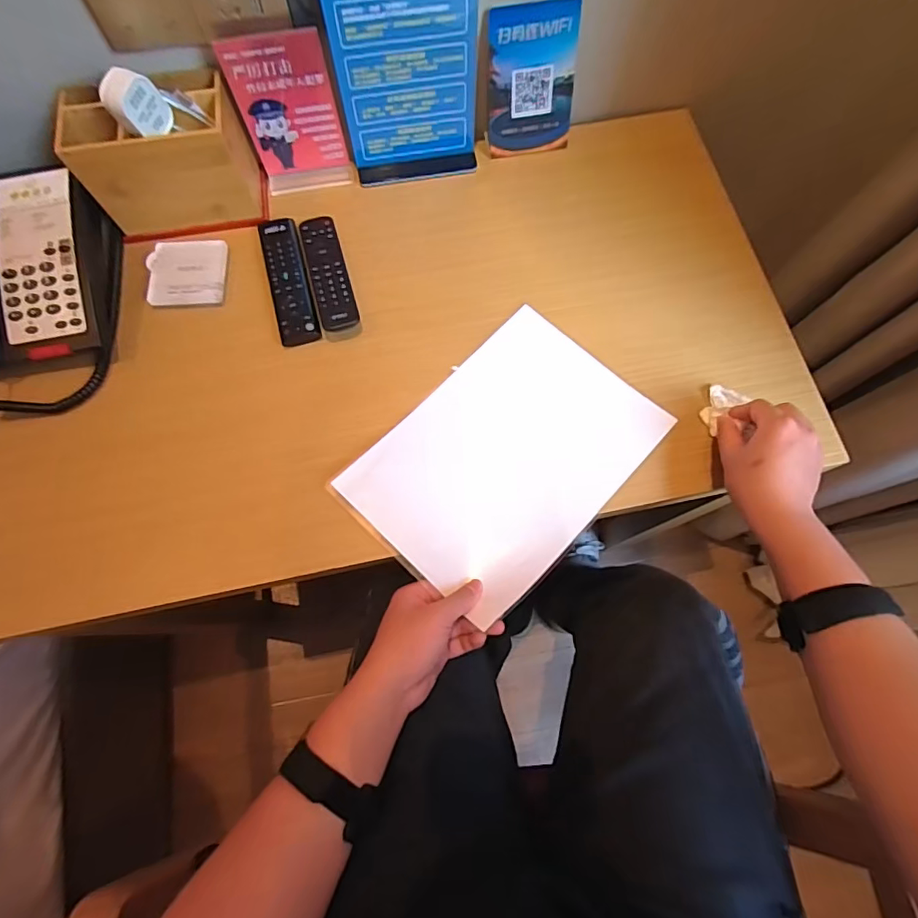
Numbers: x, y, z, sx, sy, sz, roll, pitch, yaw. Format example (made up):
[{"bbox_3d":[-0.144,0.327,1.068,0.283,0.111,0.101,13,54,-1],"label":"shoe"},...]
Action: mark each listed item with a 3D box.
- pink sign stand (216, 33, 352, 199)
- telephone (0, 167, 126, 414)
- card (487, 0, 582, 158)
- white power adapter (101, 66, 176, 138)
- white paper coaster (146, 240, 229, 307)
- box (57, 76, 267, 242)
[{"bbox_3d":[-0.183,-0.376,0.551,0.100,0.146,0.036,-15,73,-6],"label":"pink sign stand"},{"bbox_3d":[-0.463,-0.178,0.525,0.158,0.105,0.249,-3,73,-2],"label":"telephone"},{"bbox_3d":[0.082,-0.426,0.575,0.097,0.142,0.010,-5,52,2],"label":"card"},{"bbox_3d":[-0.311,-0.341,0.487,0.028,0.057,0.046,16,73,4],"label":"white power adapter"},{"bbox_3d":[-0.313,-0.214,0.583,0.087,0.007,0.082,-3,73,-2],"label":"white paper coaster"},{"bbox_3d":[-0.320,-0.336,0.559,0.175,0.114,0.108,-15,73,-6],"label":"box"}]

